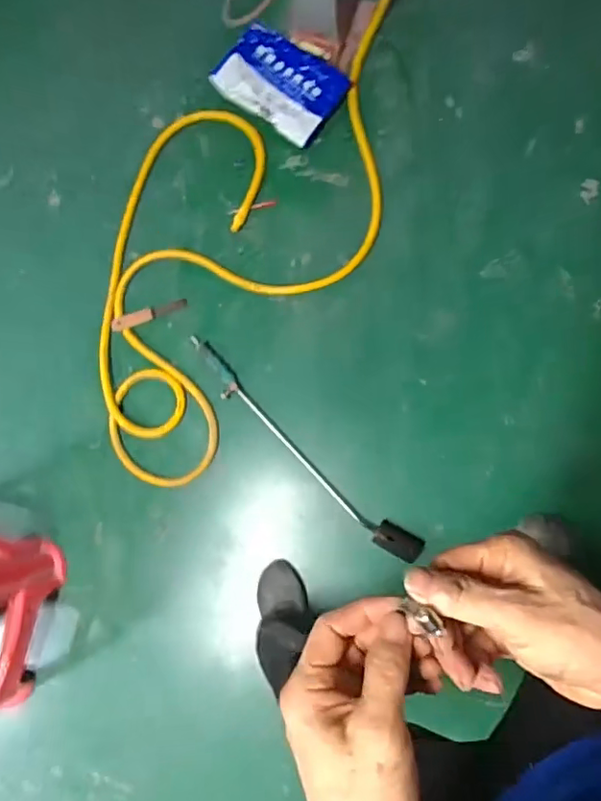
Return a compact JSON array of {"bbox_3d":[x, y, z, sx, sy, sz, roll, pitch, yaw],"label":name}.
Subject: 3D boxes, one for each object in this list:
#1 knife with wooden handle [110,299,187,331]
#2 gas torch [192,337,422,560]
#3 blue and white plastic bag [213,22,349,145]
[{"bbox_3d":[-0.352,-0.203,1.320,0.178,0.012,0.033,-20,81,3],"label":"knife with wooden handle"},{"bbox_3d":[-0.006,0.100,1.236,0.675,0.050,0.063,42,89,10],"label":"gas torch"},{"bbox_3d":[-0.047,-0.751,1.334,0.287,0.042,0.197,34,87,9],"label":"blue and white plastic bag"}]

